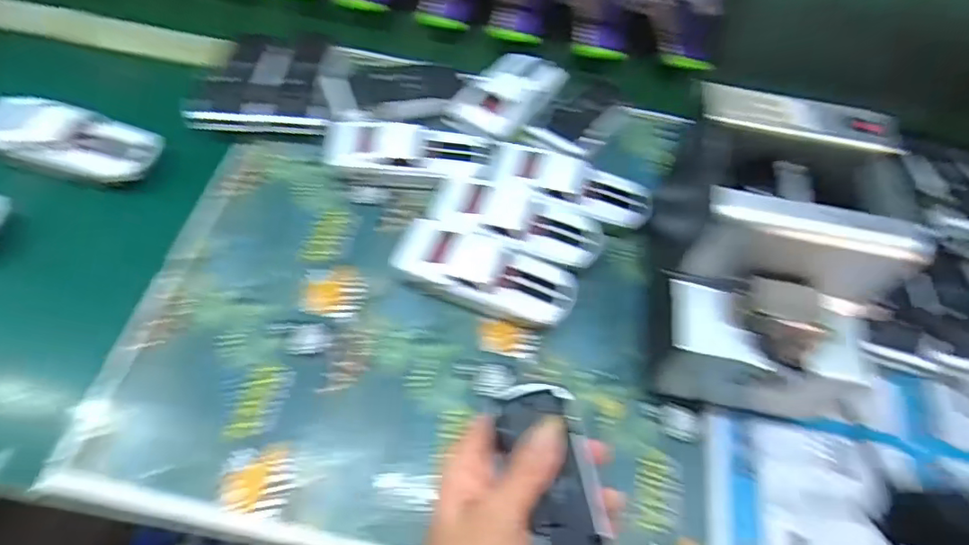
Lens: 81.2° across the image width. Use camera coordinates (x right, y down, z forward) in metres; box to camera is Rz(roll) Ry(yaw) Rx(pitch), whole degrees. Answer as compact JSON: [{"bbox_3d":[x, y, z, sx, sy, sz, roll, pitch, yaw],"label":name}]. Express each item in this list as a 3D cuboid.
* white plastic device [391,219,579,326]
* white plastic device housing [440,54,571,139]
[{"bbox_3d":[0.000,0.004,0.441,0.138,0.030,0.057,19,62,7],"label":"white plastic device"},{"bbox_3d":[0.023,-0.173,0.549,0.080,0.029,0.130,25,63,10],"label":"white plastic device housing"}]

